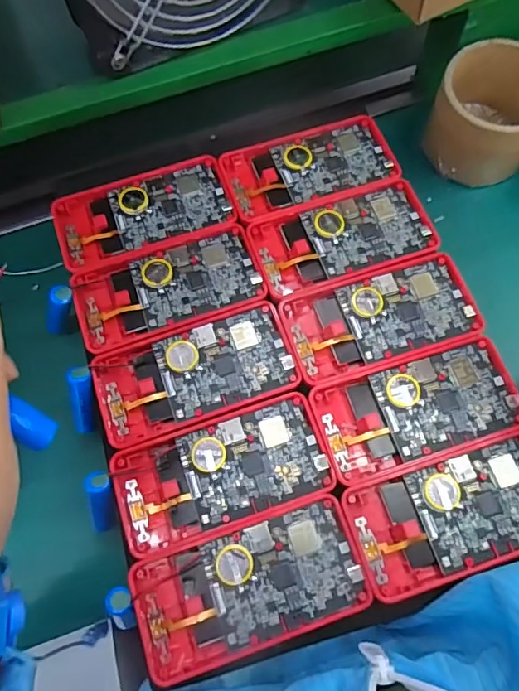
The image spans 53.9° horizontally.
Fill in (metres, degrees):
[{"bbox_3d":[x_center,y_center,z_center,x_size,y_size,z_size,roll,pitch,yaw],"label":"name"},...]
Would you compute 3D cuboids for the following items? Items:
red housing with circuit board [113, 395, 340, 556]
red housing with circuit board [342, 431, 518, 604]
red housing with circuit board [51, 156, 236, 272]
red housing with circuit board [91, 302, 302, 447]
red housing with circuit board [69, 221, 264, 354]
[{"bbox_3d":[-0.022,0.075,0.302,0.121,0.012,0.062,-18,70,-6],"label":"red housing with circuit board"},{"bbox_3d":[0.113,0.094,0.288,0.122,0.006,0.062,-16,70,-5],"label":"red housing with circuit board"},{"bbox_3d":[-0.083,-0.096,0.366,0.121,0.009,0.064,-18,70,-6],"label":"red housing with circuit board"},{"bbox_3d":[-0.040,0.017,0.322,0.121,0.010,0.060,-18,70,-6],"label":"red housing with circuit board"},{"bbox_3d":[-0.060,-0.039,0.344,0.121,0.009,0.060,-19,70,-6],"label":"red housing with circuit board"}]

